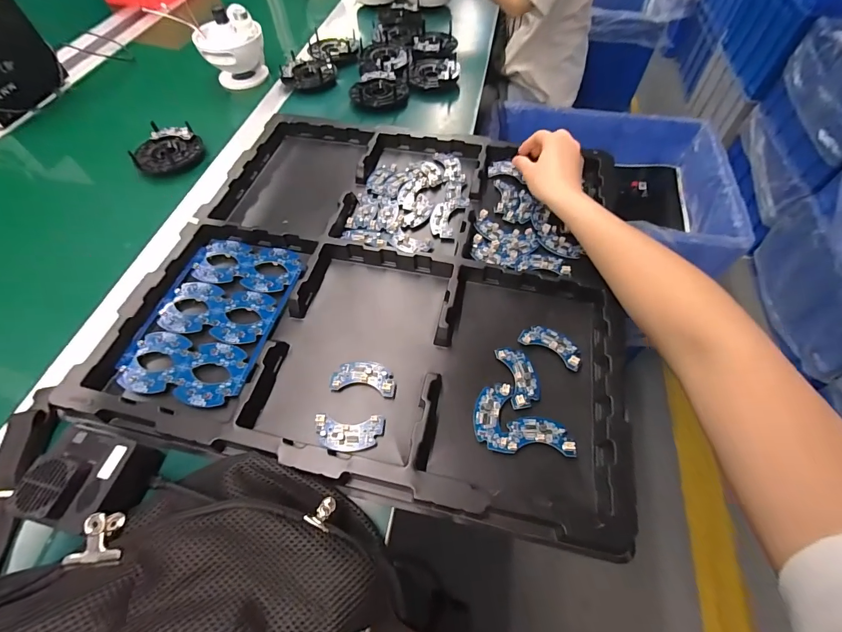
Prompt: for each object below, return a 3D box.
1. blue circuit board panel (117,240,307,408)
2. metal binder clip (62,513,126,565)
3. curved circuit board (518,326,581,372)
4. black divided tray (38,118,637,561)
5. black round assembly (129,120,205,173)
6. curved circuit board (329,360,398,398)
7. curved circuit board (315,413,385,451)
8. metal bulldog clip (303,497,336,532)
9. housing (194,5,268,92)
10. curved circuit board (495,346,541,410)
[{"bbox_3d":[-0.225,-0.002,0.428,0.141,0.015,0.203,10,56,9],"label":"blue circuit board panel"},{"bbox_3d":[-0.238,0.166,0.283,0.039,0.022,0.034,1,57,2],"label":"metal binder clip"},{"bbox_3d":[0.138,0.029,0.399,0.064,0.008,0.029,29,62,19],"label":"curved circuit board"},{"bbox_3d":[-0.039,-0.057,0.457,0.521,0.036,0.505,10,56,9],"label":"black divided tray"},{"bbox_3d":[-0.391,-0.263,0.594,0.090,0.031,0.082,-1,57,1],"label":"black round assembly"},{"bbox_3d":[-0.058,0.062,0.382,0.066,0.012,0.032,5,57,5],"label":"curved circuit board"},{"bbox_3d":[-0.067,0.108,0.351,0.062,0.011,0.032,0,57,2],"label":"curved circuit board"},{"bbox_3d":[-0.075,0.148,0.287,0.020,0.010,0.022,20,58,15],"label":"metal bulldog clip"},{"bbox_3d":[-0.348,-0.492,0.699,0.117,0.105,0.103,-21,59,-12],"label":"housing"},{"bbox_3d":[0.101,0.059,0.382,0.034,0.008,0.064,-11,57,-5],"label":"curved circuit board"}]

